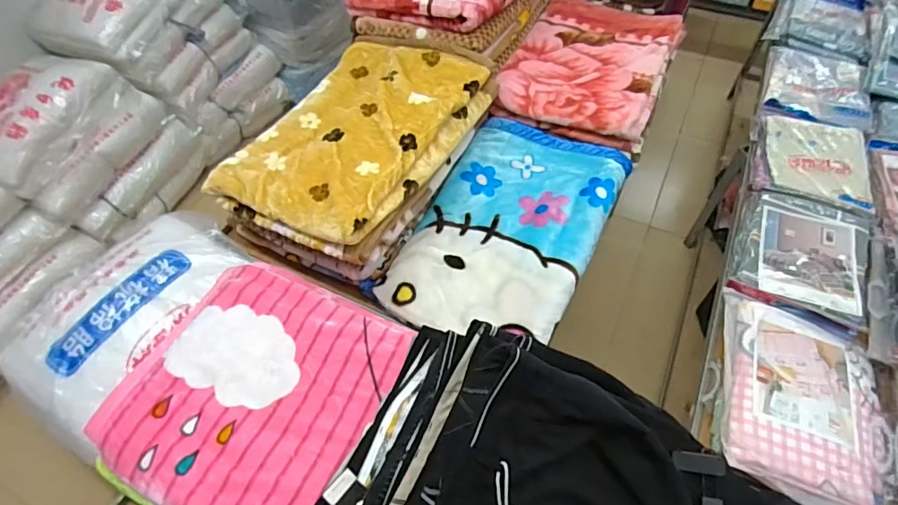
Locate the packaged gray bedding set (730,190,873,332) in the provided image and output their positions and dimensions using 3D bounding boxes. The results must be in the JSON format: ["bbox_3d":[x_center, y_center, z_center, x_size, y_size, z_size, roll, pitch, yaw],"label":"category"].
[{"bbox_3d":[0.847,-0.002,1.159,0.280,0.062,0.340,24,63,17],"label":"packaged gray bedding set"}]

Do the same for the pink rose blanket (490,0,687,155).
[{"bbox_3d":[0.447,-0.611,1.511,0.443,0.085,0.641,21,62,15],"label":"pink rose blanket"}]

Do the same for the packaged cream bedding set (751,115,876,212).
[{"bbox_3d":[0.987,-0.250,1.320,0.278,0.036,0.308,16,61,13],"label":"packaged cream bedding set"}]

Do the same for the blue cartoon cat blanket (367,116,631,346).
[{"bbox_3d":[0.151,-0.069,1.231,0.426,0.053,0.654,26,63,18],"label":"blue cartoon cat blanket"}]

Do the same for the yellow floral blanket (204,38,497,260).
[{"bbox_3d":[-0.232,-0.321,1.243,0.473,0.098,0.669,24,63,17],"label":"yellow floral blanket"}]

